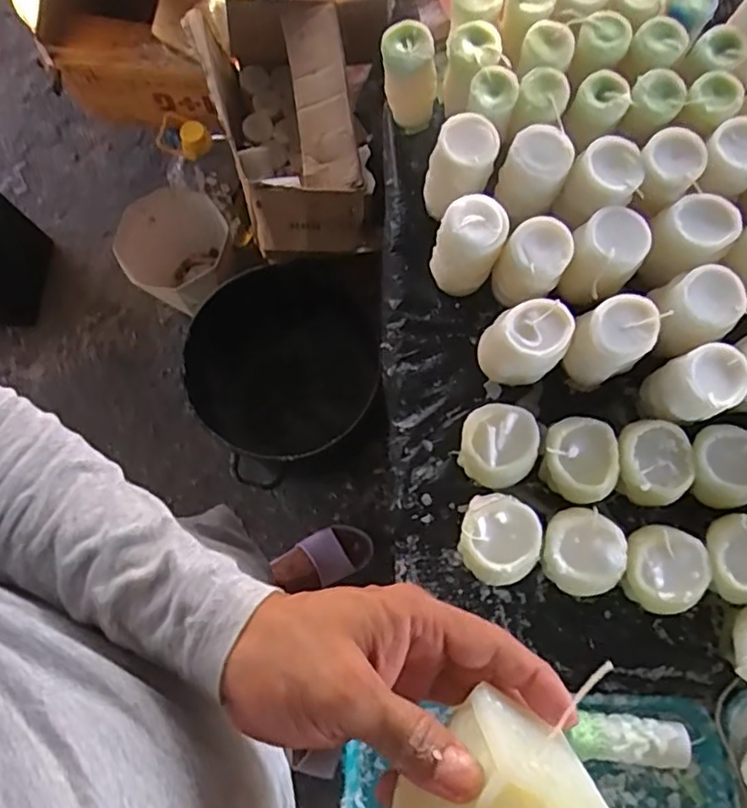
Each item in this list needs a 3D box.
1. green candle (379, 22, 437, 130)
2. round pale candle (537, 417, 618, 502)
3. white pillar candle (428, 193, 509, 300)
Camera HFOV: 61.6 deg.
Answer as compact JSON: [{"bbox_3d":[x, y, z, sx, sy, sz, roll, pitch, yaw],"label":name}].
[{"bbox_3d":[0.040,-0.349,0.679,0.059,0.108,0.045,1,77,2],"label":"green candle"},{"bbox_3d":[0.197,0.056,0.609,0.066,0.065,0.077,-27,78,-5],"label":"round pale candle"},{"bbox_3d":[0.093,-0.156,0.622,0.063,0.104,0.057,12,78,4],"label":"white pillar candle"}]

